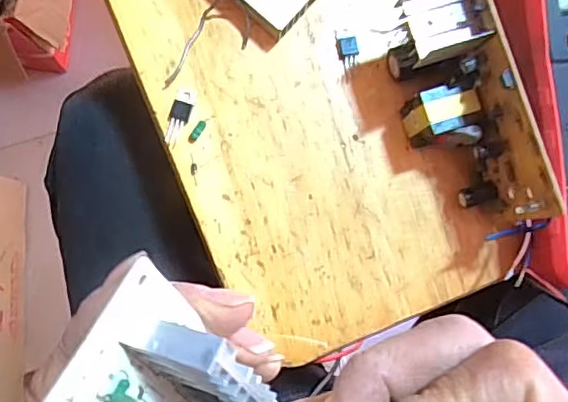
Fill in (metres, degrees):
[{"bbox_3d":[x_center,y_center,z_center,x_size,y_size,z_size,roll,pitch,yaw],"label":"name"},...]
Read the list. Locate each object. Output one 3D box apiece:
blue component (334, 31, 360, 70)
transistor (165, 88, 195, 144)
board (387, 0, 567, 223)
[{"bbox_3d":[0.033,-0.079,0.303,0.011,0.004,0.019,-9,86,-4],"label":"blue component"},{"bbox_3d":[-0.053,-0.044,0.296,0.010,0.004,0.029,17,84,-2],"label":"transistor"},{"bbox_3d":[0.081,-0.042,0.274,0.035,0.062,0.113,-18,87,-5],"label":"board"}]

